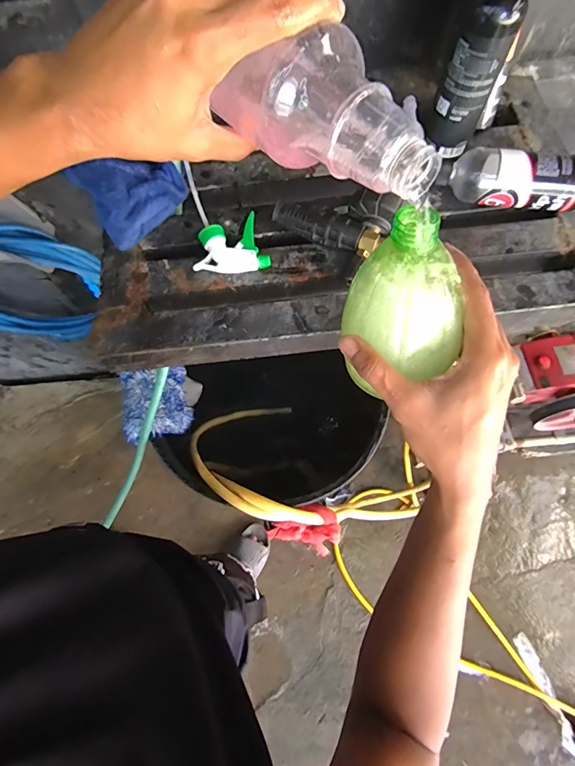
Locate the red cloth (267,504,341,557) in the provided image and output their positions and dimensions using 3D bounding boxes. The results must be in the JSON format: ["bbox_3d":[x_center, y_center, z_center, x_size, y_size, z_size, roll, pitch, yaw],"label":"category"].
[{"bbox_3d":[0.039,0.305,0.863,0.147,0.090,0.097,18,72,7],"label":"red cloth"}]

